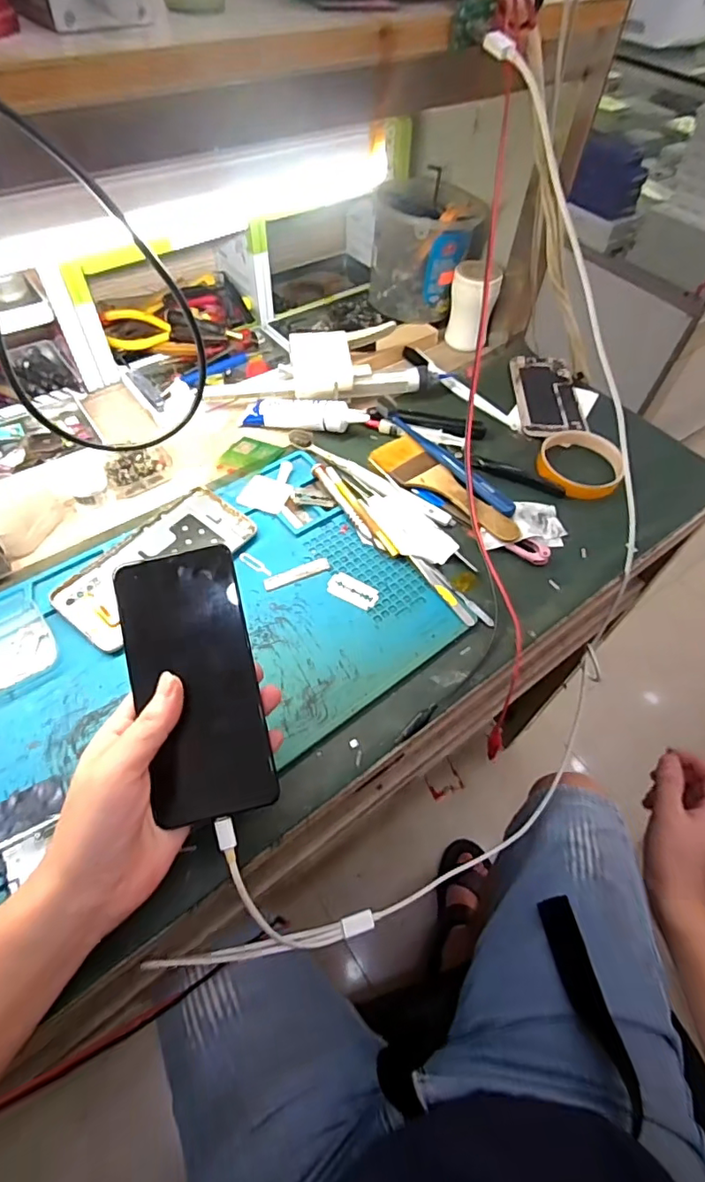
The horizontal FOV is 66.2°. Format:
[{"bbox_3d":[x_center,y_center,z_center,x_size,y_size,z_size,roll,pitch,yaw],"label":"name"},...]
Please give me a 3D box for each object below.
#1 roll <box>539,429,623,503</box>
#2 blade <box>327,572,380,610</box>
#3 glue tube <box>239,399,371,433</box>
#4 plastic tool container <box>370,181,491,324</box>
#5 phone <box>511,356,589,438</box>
[{"bbox_3d":[0.224,-0.127,0.536,0.076,0.025,0.083,1,56,-2],"label":"roll"},{"bbox_3d":[0.001,0.000,0.448,0.042,0.004,0.023,25,58,13],"label":"blade"},{"bbox_3d":[-0.050,-0.182,0.558,0.128,0.023,0.034,9,56,3],"label":"glue tube"},{"bbox_3d":[0.084,-0.404,0.645,0.122,0.117,0.107,6,56,1],"label":"plastic tool container"},{"bbox_3d":[0.223,-0.223,0.617,0.072,0.012,0.157,3,56,-1],"label":"phone"}]

